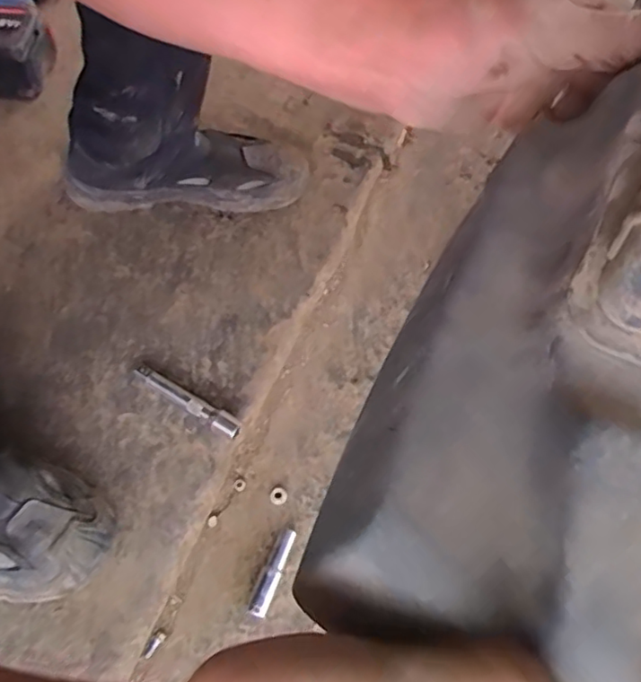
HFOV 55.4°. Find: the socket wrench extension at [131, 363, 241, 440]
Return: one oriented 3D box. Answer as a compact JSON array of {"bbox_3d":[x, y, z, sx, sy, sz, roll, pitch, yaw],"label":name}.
[{"bbox_3d":[-0.132,0.059,0.604,0.124,0.013,0.017,28,64,13],"label":"socket wrench extension"}]

